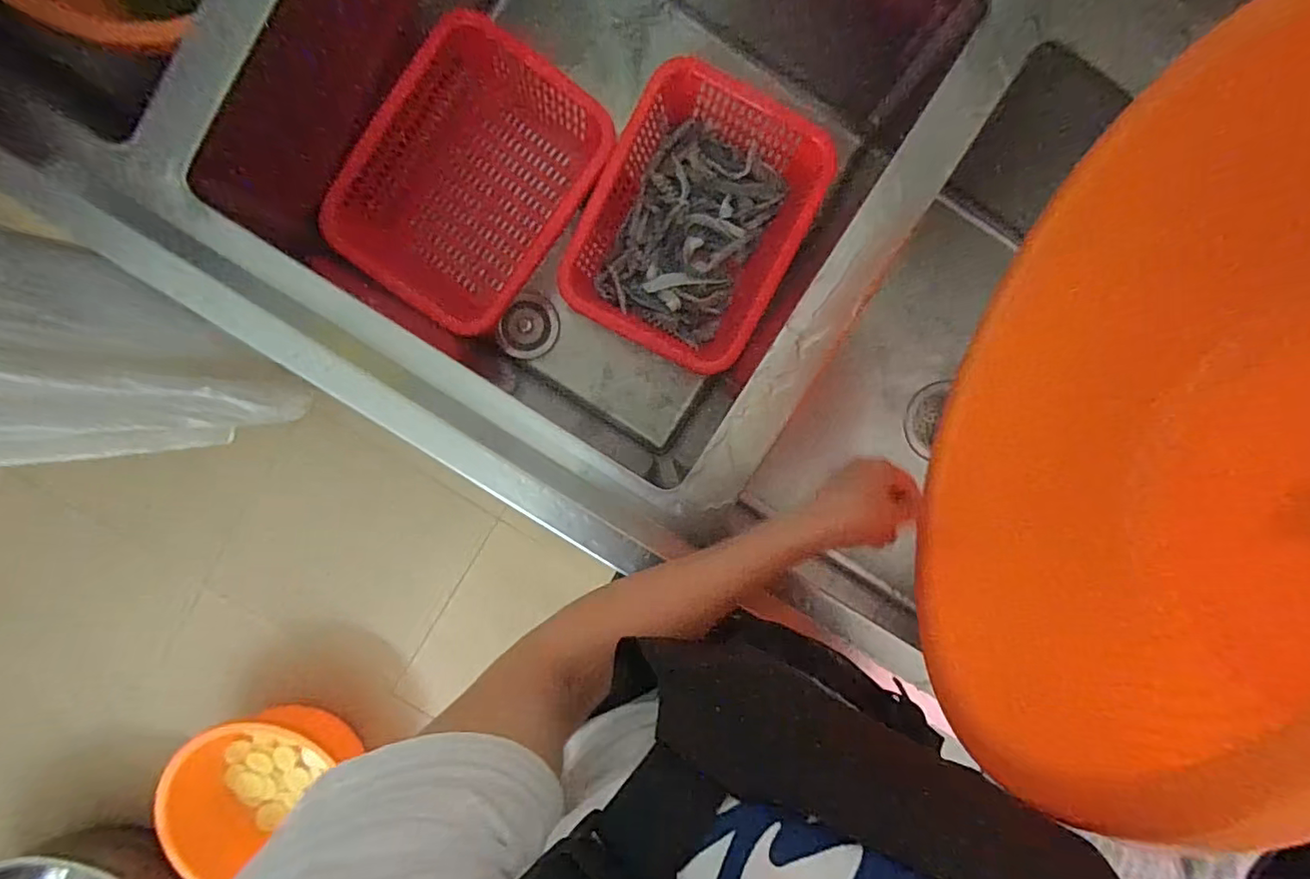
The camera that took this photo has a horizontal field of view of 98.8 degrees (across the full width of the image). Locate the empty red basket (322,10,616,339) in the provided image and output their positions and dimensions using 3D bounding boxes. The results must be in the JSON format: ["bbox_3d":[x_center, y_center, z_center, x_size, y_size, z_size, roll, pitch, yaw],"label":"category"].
[{"bbox_3d":[-0.207,-0.290,0.677,0.230,0.121,0.317,36,95,-4],"label":"empty red basket"}]

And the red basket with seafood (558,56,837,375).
[{"bbox_3d":[0.051,-0.261,0.685,0.237,0.089,0.292,30,95,-4],"label":"red basket with seafood"}]

